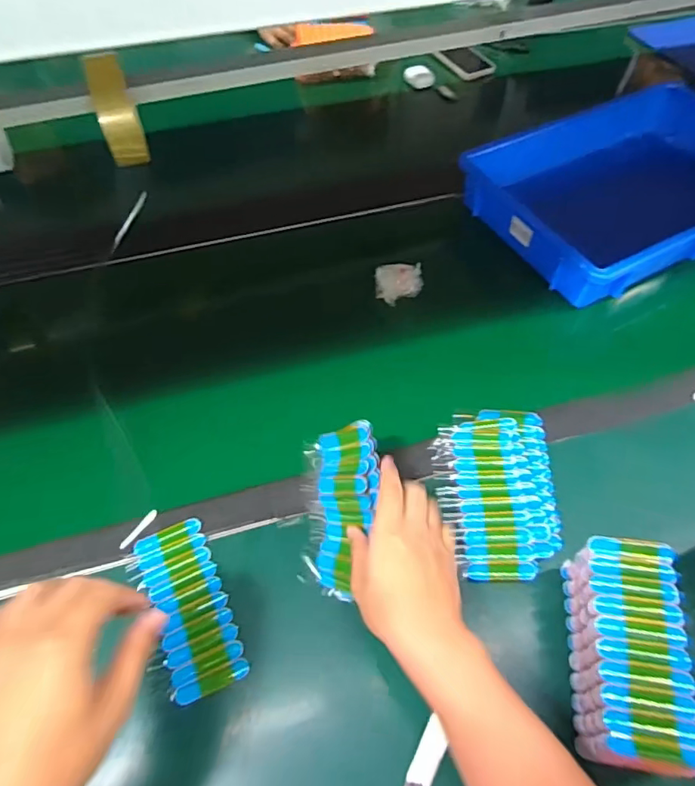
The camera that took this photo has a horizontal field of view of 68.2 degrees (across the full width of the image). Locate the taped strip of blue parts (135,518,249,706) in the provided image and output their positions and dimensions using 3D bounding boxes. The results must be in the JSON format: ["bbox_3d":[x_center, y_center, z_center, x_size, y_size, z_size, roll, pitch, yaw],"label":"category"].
[{"bbox_3d":[-0.144,0.193,0.470,0.063,0.009,0.151,-23,59,-14],"label":"taped strip of blue parts"}]

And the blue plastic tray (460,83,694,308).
[{"bbox_3d":[0.436,-0.323,0.774,0.478,0.070,0.297,-26,59,-16],"label":"blue plastic tray"}]

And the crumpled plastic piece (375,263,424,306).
[{"bbox_3d":[0.068,-0.144,0.688,0.061,0.043,0.041,3,56,3],"label":"crumpled plastic piece"}]

